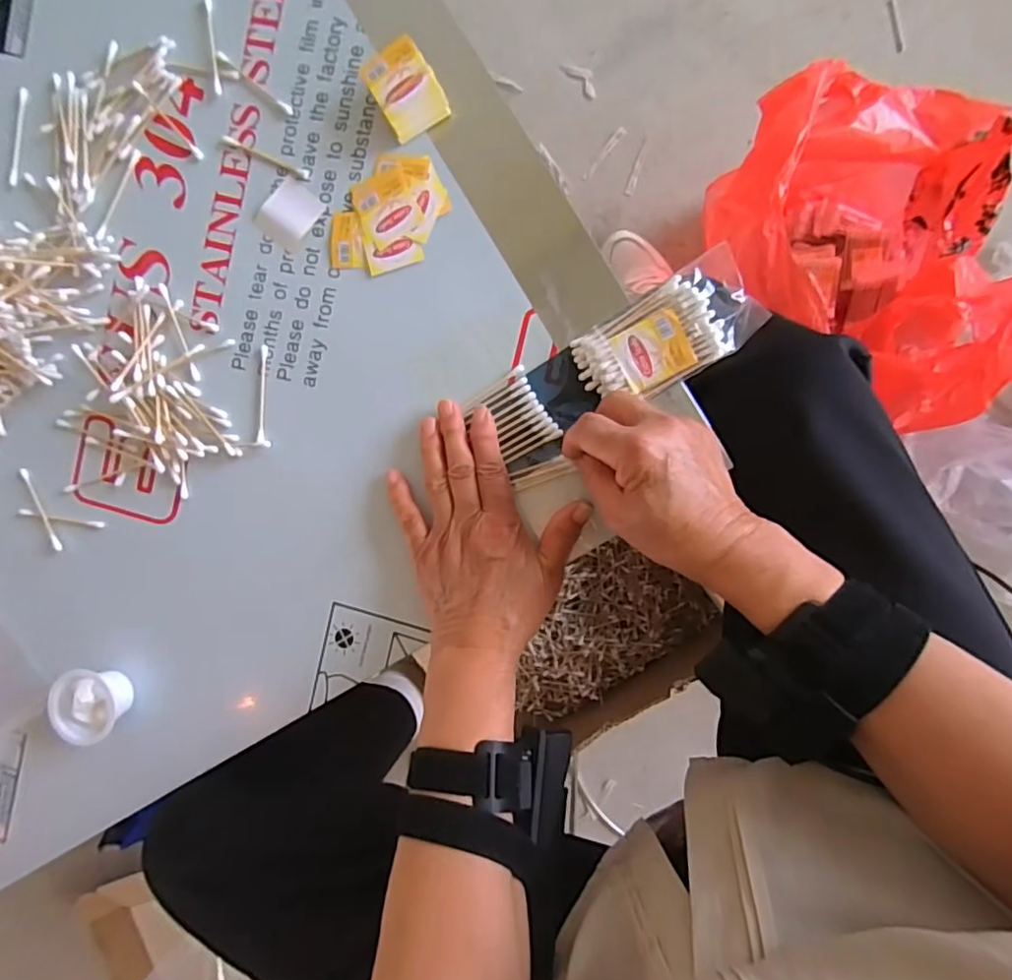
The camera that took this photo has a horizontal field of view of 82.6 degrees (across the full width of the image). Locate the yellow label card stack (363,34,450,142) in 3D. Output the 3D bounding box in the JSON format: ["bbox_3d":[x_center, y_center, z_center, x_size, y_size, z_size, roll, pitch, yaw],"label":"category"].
[{"bbox_3d":[-0.067,-0.270,0.389,0.041,0.023,0.051,-28,88,7],"label":"yellow label card stack"}]

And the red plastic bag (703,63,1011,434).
[{"bbox_3d":[0.393,-0.239,0.638,0.296,0.246,0.342,-7,90,9],"label":"red plastic bag"}]

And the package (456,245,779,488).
[{"bbox_3d":[0.072,-0.078,0.375,0.183,0.014,0.072,-31,88,16],"label":"package"}]

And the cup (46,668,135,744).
[{"bbox_3d":[-0.308,0.158,0.431,0.046,0.033,0.053,-18,89,7],"label":"cup"}]

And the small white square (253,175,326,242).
[{"bbox_3d":[-0.156,-0.201,0.414,0.040,0.004,0.042,43,96,4],"label":"small white square"}]

